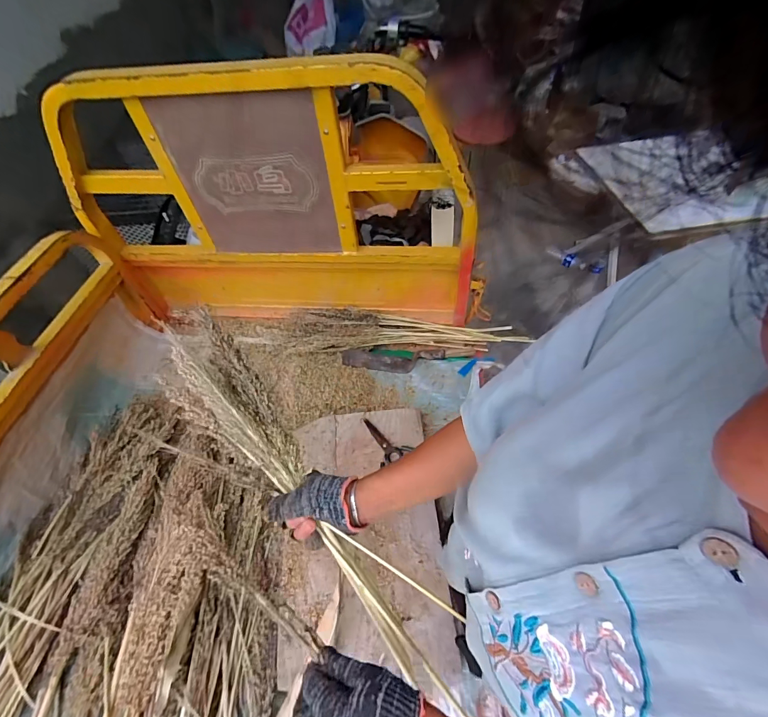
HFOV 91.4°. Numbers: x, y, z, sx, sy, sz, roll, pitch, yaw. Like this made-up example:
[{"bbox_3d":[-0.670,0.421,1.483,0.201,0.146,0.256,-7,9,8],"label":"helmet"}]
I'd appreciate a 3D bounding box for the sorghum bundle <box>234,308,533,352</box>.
[{"bbox_3d":[-0.040,-0.074,1.046,0.762,0.080,0.131,0,54,3],"label":"sorghum bundle"}]

